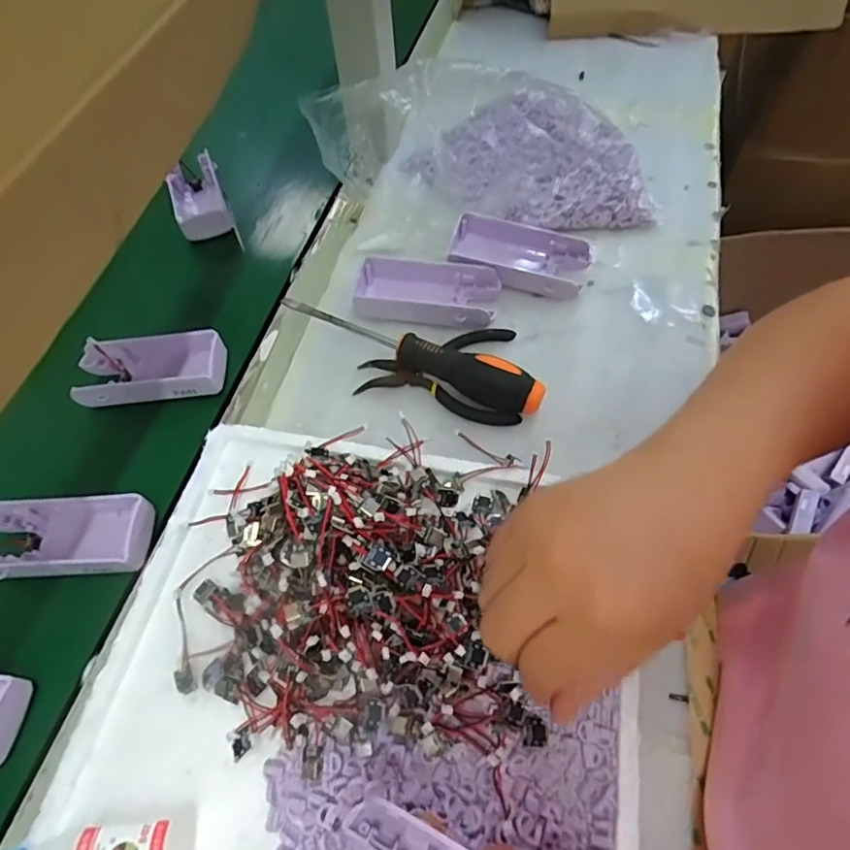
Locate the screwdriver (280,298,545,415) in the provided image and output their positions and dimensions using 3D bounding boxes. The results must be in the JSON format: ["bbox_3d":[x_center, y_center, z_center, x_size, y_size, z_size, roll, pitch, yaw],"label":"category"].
[{"bbox_3d":[-0.012,-0.052,0.395,0.196,0.031,0.024,23,63,17],"label":"screwdriver"}]

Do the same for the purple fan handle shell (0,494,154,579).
[{"bbox_3d":[-0.230,0.072,0.354,0.110,0.031,0.052,-1,59,4],"label":"purple fan handle shell"}]

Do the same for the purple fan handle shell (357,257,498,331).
[{"bbox_3d":[-0.001,-0.101,0.426,0.109,0.028,0.047,8,58,10],"label":"purple fan handle shell"}]

